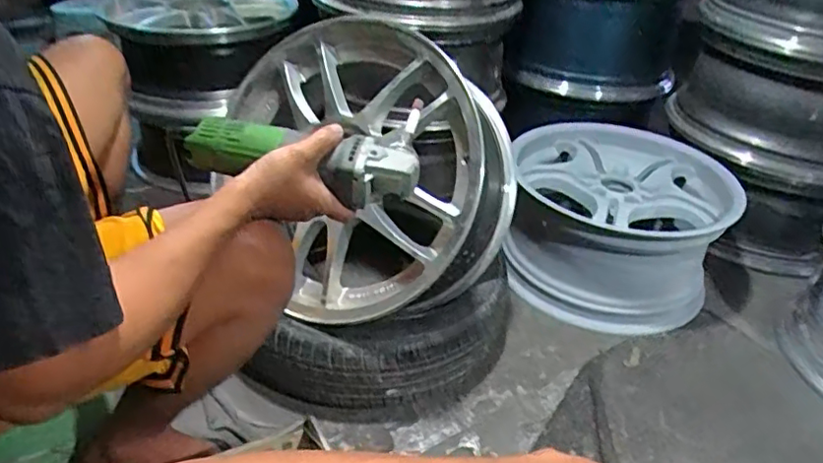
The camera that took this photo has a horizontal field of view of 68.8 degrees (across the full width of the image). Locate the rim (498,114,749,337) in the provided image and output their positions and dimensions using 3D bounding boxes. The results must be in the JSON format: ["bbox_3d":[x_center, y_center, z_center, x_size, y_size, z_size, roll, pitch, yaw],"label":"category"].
[{"bbox_3d":[0.430,-0.037,1.320,0.433,0.229,0.493,8,34,6],"label":"rim"}]

